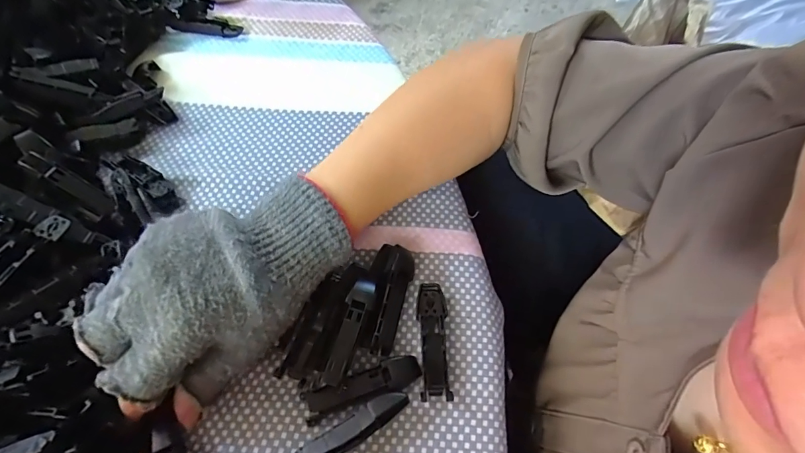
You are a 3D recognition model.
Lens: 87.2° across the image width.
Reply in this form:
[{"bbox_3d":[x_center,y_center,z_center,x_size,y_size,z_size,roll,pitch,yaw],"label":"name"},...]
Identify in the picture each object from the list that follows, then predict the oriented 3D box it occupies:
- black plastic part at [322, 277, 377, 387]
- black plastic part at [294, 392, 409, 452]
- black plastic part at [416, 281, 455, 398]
[{"bbox_3d":[-0.029,0.057,0.243,0.015,0.007,0.064,12,62,5],"label":"black plastic part"},{"bbox_3d":[-0.028,0.111,0.229,0.067,0.017,0.015,-30,66,-17],"label":"black plastic part"},{"bbox_3d":[0.019,0.068,0.257,0.018,0.010,0.068,-1,62,-2],"label":"black plastic part"}]

